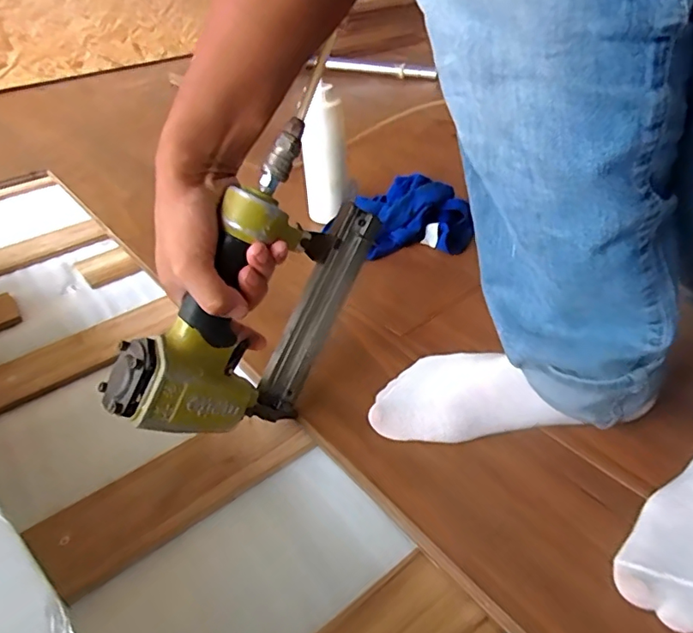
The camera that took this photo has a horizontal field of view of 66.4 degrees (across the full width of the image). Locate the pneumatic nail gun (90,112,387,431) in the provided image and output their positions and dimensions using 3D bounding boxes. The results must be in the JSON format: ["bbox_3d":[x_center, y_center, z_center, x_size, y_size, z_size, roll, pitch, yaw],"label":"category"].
[{"bbox_3d":[-0.072,-0.015,0.451,0.060,0.161,0.252,22,81,45],"label":"pneumatic nail gun"}]

